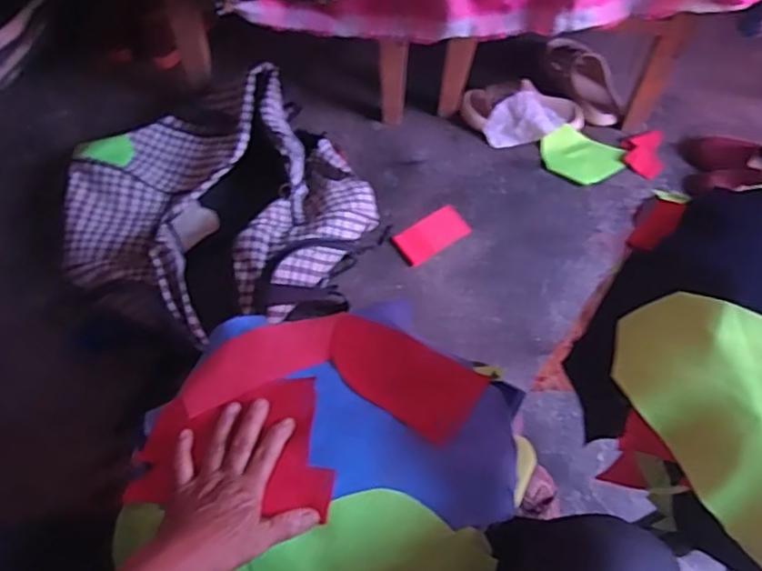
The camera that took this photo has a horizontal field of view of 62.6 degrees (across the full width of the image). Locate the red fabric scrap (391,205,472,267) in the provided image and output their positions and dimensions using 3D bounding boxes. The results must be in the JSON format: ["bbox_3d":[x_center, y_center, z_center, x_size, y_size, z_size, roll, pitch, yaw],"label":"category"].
[{"bbox_3d":[0.084,-0.083,1.031,0.126,0.010,0.063,-33,67,-18],"label":"red fabric scrap"}]

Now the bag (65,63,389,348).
[{"bbox_3d":[-0.251,-0.108,0.966,0.427,0.125,0.430,-39,69,-20],"label":"bag"}]

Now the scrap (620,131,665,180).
[{"bbox_3d":[0.480,-0.243,1.148,0.076,0.017,0.101,6,61,2],"label":"scrap"}]

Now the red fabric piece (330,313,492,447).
[{"bbox_3d":[0.019,0.086,0.598,0.150,0.006,0.080,26,64,8],"label":"red fabric piece"}]

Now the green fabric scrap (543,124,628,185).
[{"bbox_3d":[0.358,-0.235,1.123,0.143,0.022,0.120,-30,66,-17],"label":"green fabric scrap"}]

